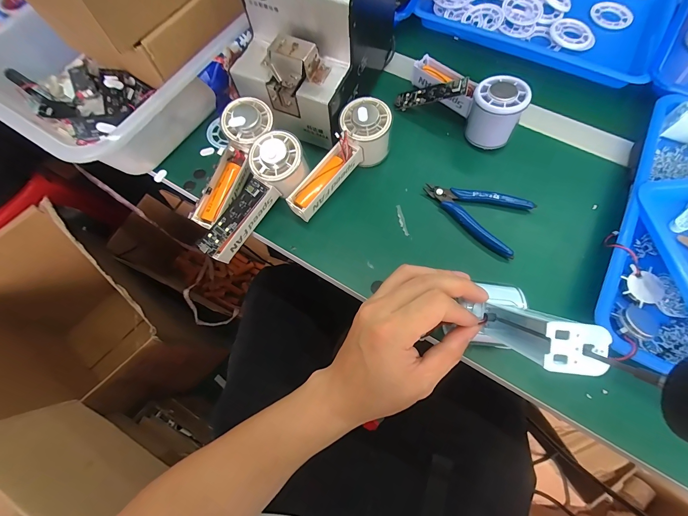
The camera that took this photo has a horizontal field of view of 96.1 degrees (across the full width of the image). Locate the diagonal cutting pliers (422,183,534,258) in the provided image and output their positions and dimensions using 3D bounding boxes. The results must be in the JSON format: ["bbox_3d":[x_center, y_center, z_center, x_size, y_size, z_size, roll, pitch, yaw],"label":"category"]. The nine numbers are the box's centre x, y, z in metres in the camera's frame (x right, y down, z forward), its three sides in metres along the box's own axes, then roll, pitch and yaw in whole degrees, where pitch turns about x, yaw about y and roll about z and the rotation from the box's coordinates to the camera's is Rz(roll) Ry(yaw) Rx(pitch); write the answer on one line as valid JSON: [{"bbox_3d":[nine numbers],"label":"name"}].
[{"bbox_3d":[0.147,-0.053,0.351,0.111,0.014,0.069,25,72,11],"label":"diagonal cutting pliers"}]

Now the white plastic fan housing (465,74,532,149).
[{"bbox_3d":[0.176,-0.168,0.364,0.058,0.063,0.052,28,72,13],"label":"white plastic fan housing"}]

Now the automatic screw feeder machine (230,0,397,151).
[{"bbox_3d":[-0.032,-0.254,0.359,0.126,0.151,0.183,23,71,11],"label":"automatic screw feeder machine"}]

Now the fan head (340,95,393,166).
[{"bbox_3d":[0.026,-0.146,0.359,0.055,0.063,0.052,-4,69,1],"label":"fan head"}]

